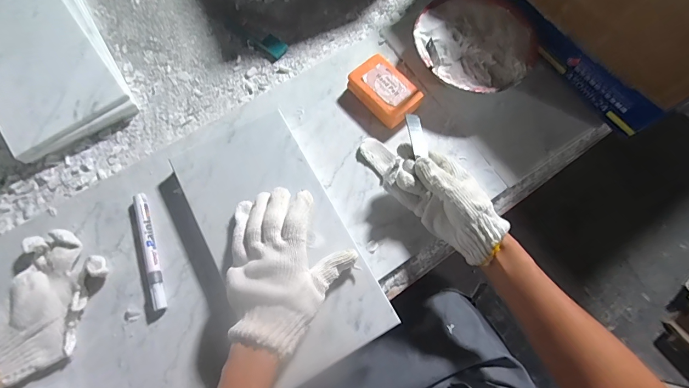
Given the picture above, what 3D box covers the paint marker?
[{"bbox_3d":[-0.233,0.067,0.429,0.016,0.016,0.142,-18,72,-7],"label":"paint marker"}]

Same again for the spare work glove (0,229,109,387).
[{"bbox_3d":[-0.337,0.125,0.401,0.092,0.030,0.156,15,71,5],"label":"spare work glove"}]

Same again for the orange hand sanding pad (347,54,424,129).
[{"bbox_3d":[0.058,-0.143,0.499,0.062,0.033,0.097,-40,75,-13],"label":"orange hand sanding pad"}]

